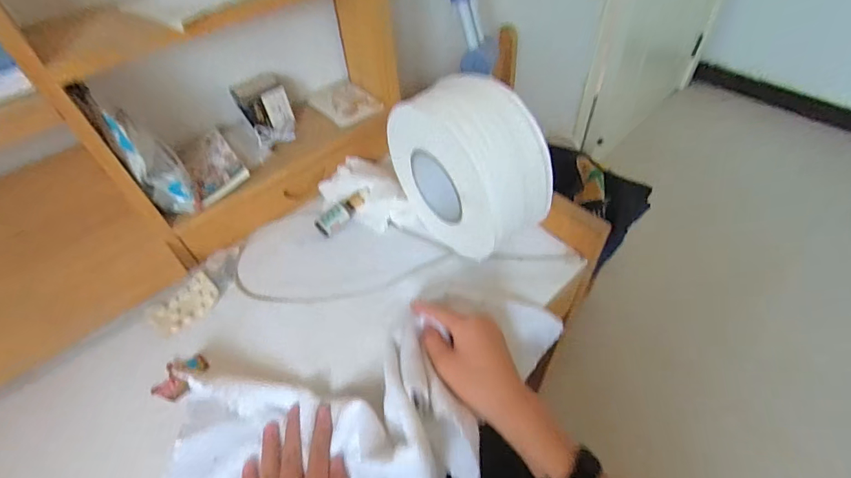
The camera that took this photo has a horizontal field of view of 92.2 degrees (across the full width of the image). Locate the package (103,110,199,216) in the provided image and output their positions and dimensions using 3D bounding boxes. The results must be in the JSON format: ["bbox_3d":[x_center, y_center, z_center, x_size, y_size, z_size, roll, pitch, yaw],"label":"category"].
[{"bbox_3d":[-0.328,-0.092,0.497,0.046,0.140,0.073,-26,52,-19],"label":"package"}]

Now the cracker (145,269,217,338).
[{"bbox_3d":[-0.313,0.084,0.534,0.057,0.009,0.083,29,56,26],"label":"cracker"}]

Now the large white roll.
[{"bbox_3d":[0.045,-0.094,0.508,0.091,0.194,0.208,-35,56,-24],"label":"large white roll"}]

